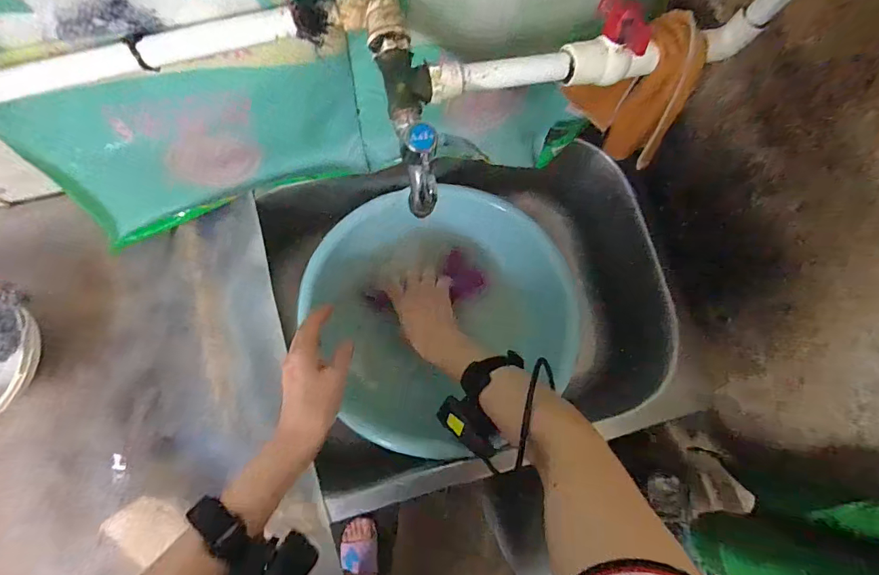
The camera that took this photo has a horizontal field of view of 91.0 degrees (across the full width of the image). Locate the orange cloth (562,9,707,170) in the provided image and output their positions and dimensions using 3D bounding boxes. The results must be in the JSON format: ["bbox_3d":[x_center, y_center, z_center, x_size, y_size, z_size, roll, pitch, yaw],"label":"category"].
[{"bbox_3d":[0.191,-0.186,0.413,0.048,0.127,0.108,-31,82,-11],"label":"orange cloth"}]

